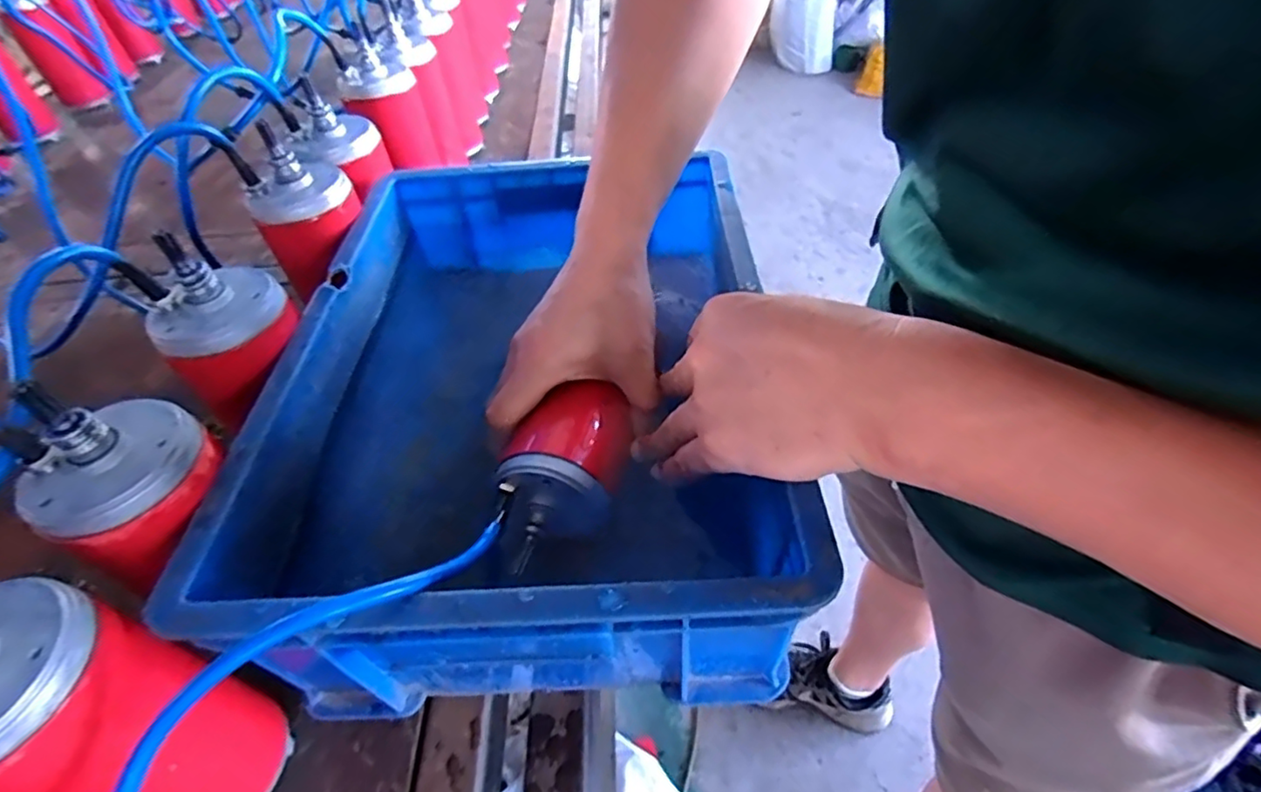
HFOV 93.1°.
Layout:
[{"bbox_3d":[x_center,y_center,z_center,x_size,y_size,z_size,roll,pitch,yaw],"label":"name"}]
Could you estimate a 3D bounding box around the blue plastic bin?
[{"bbox_3d":[-0.064,-0.016,0.404,0.293,0.112,0.412,-4,48,1],"label":"blue plastic bin"}]

